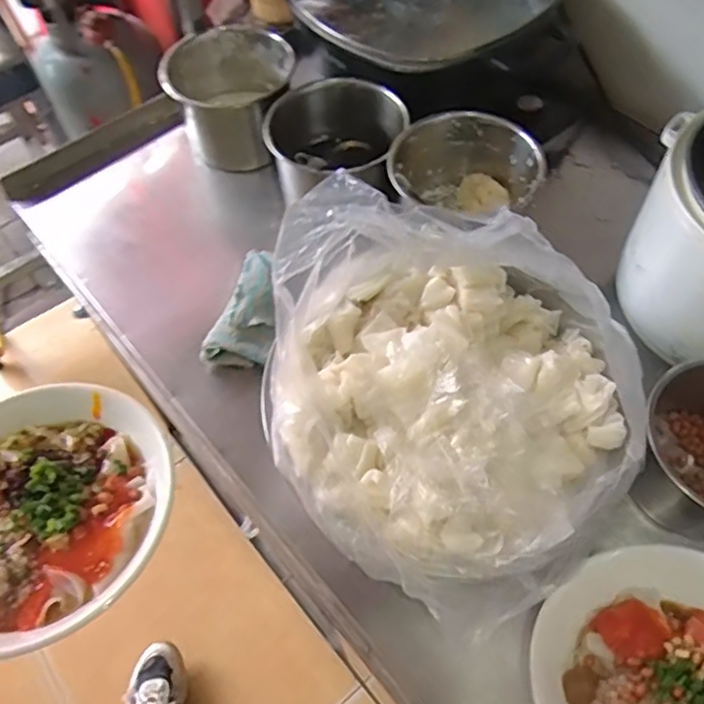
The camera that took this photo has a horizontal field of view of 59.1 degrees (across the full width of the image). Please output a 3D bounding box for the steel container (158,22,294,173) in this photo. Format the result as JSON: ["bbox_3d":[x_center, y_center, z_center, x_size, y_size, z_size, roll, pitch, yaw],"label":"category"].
[{"bbox_3d":[-0.150,-0.326,0.794,0.151,0.114,0.136,0,56,-1],"label":"steel container"}]

